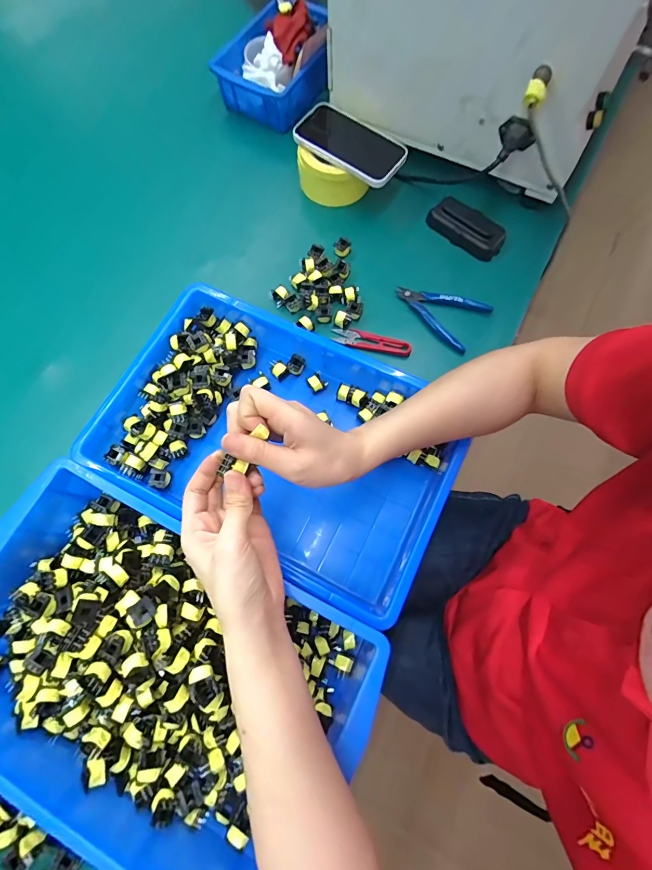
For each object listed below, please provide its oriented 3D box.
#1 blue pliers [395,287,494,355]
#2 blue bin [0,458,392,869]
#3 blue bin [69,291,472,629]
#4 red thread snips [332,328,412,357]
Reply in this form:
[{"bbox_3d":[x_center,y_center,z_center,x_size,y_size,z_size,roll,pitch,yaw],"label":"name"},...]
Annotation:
[{"bbox_3d":[0.152,-0.171,0.521,0.117,0.007,0.081,35,76,10],"label":"blue pliers"},{"bbox_3d":[-0.162,0.203,0.352,0.366,0.077,0.236,26,75,8],"label":"blue bin"},{"bbox_3d":[-0.049,0.005,0.431,0.386,0.065,0.251,26,75,8],"label":"blue bin"},{"bbox_3d":[0.059,-0.121,0.507,0.100,0.012,0.022,14,73,5],"label":"red thread snips"}]

